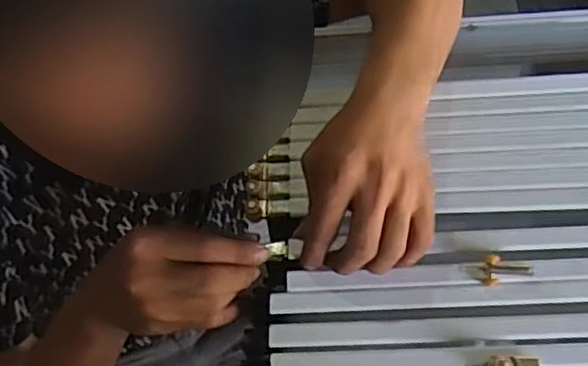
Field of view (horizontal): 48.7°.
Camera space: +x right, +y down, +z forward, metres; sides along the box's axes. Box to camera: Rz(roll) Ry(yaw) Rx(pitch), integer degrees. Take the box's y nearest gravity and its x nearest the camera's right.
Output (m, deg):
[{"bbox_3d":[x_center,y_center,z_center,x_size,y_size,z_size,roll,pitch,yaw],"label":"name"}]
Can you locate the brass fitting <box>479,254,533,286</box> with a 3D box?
[{"bbox_3d":[0.150,0.063,0.459,0.036,0.014,0.018,12,64,12],"label":"brass fitting"}]

